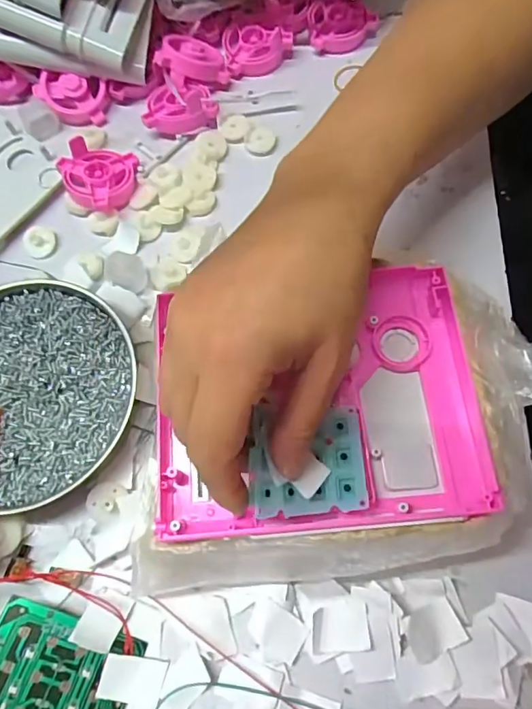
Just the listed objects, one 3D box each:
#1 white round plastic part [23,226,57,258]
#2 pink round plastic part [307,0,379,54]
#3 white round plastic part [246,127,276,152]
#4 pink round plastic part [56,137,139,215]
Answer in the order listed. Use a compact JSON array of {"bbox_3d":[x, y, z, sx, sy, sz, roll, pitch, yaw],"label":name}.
[{"bbox_3d":[-0.158,-0.080,0.341,0.022,0.004,0.025,-26,70,-7],"label":"white round plastic part"},{"bbox_3d":[0.060,-0.262,0.392,0.053,0.025,0.036,8,70,6],"label":"pink round plastic part"},{"bbox_3d":[-0.004,-0.159,0.363,0.021,0.006,0.021,0,67,1],"label":"white round plastic part"},{"bbox_3d":[-0.121,-0.125,0.344,0.054,0.021,0.049,-1,70,2],"label":"pink round plastic part"}]

